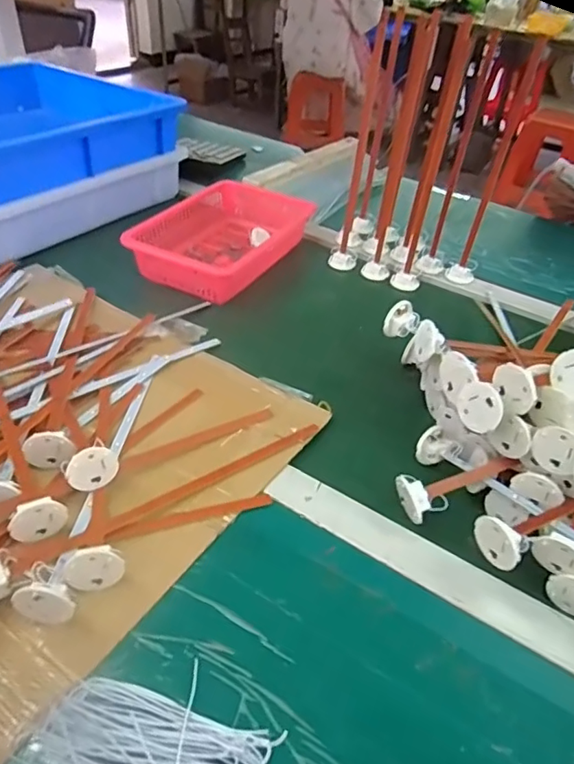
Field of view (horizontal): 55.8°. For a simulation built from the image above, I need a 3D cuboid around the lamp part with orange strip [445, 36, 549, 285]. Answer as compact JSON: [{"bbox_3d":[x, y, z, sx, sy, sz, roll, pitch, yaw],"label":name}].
[{"bbox_3d":[0.254,-0.255,0.675,0.034,0.288,0.044,18,41,14],"label":"lamp part with orange strip"}]

